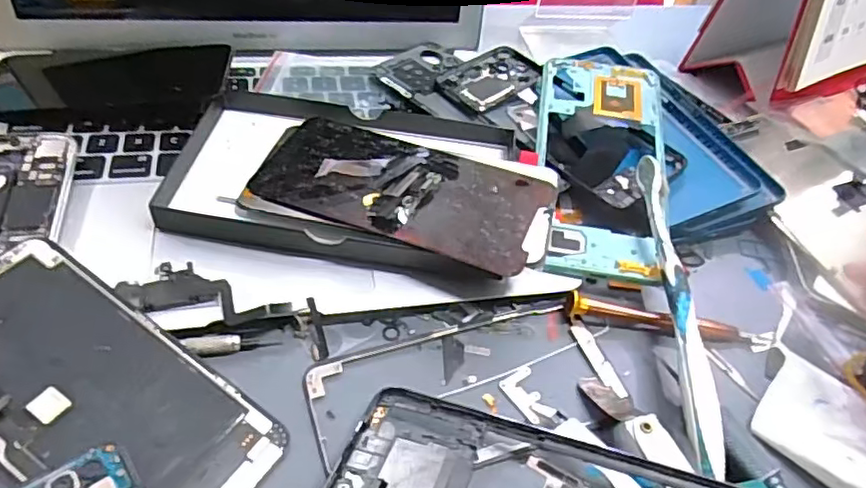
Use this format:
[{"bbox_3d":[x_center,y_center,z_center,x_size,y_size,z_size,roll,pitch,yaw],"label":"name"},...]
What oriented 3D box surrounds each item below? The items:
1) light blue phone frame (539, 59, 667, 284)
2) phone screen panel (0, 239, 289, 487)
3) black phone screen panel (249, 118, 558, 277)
[{"bbox_3d":[0.099,-0.048,0.361,0.073,0.013,0.163,7,57,4],"label":"light blue phone frame"},{"bbox_3d":[-0.137,0.057,0.243,0.149,0.008,0.069,34,50,10],"label":"phone screen panel"},{"bbox_3d":[-0.017,-0.033,0.317,0.147,0.010,0.068,18,50,14],"label":"black phone screen panel"}]

